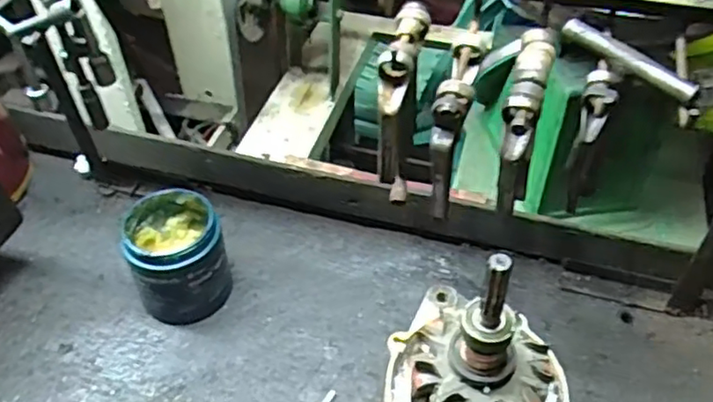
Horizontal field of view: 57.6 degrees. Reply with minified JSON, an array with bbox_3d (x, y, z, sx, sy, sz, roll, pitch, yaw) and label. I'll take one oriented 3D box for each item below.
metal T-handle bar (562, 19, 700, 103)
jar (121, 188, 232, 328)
[{"bbox_3d":[0.172,-0.090,0.412,0.016,0.010,0.095,-31,54,-26],"label":"metal T-handle bar"},{"bbox_3d":[-0.173,0.054,0.639,0.090,0.098,0.103,-17,49,-15],"label":"jar"}]

